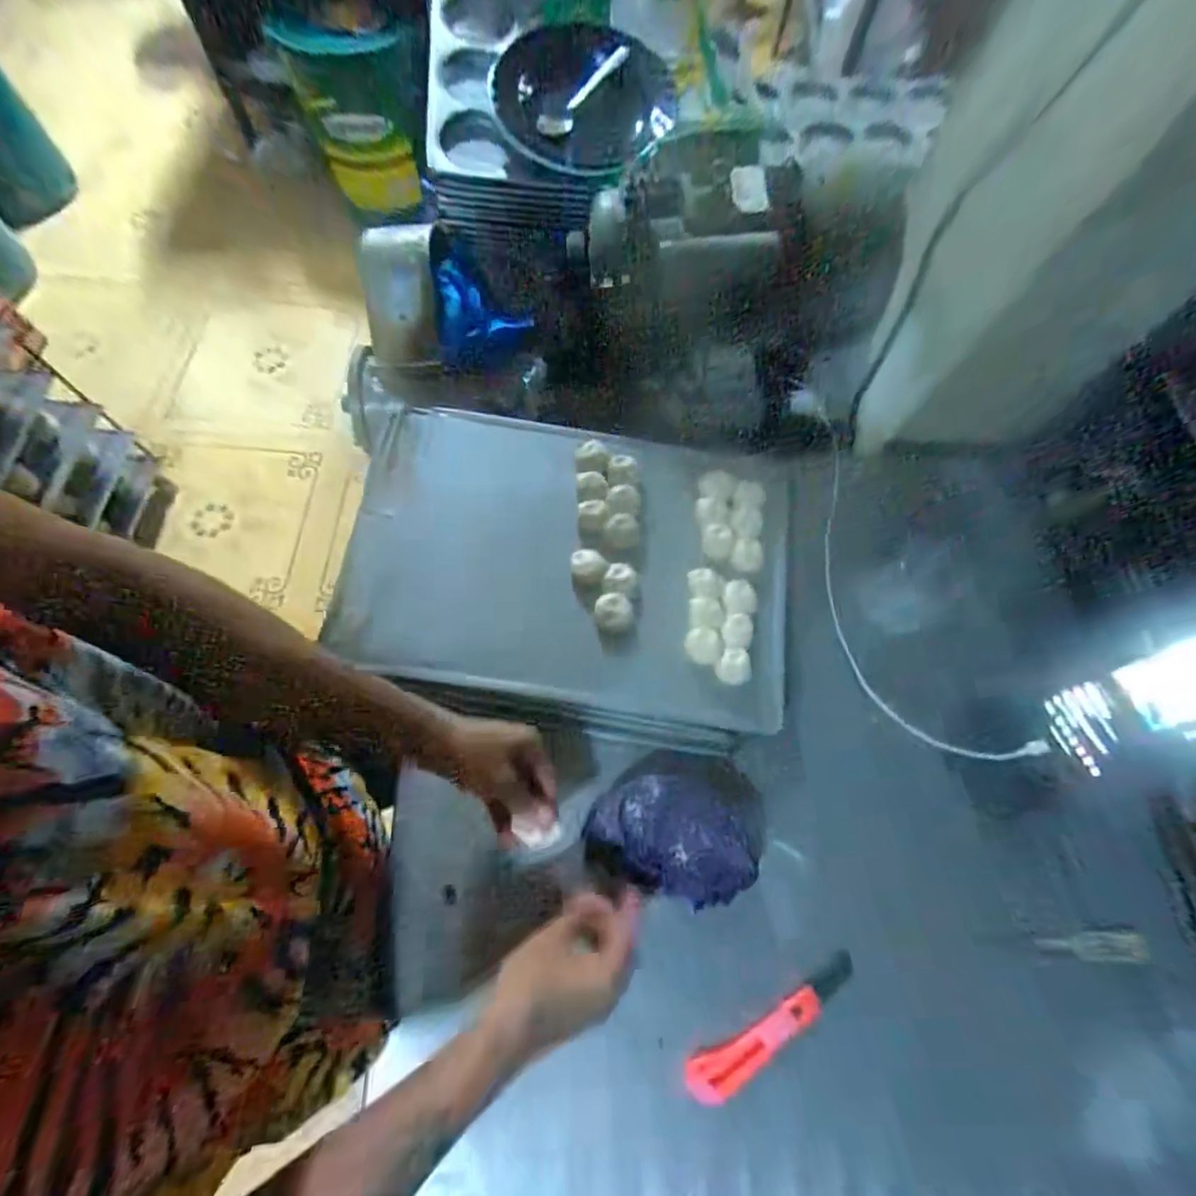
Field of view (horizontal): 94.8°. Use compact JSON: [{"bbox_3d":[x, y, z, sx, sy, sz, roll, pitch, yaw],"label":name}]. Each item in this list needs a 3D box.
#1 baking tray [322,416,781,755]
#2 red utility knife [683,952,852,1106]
[{"bbox_3d":[-0.035,-0.046,0.628,0.500,0.047,0.347,10,68,1],"label":"baking tray"},{"bbox_3d":[0.162,0.389,0.497,0.182,0.012,0.036,-27,72,-13],"label":"red utility knife"}]

